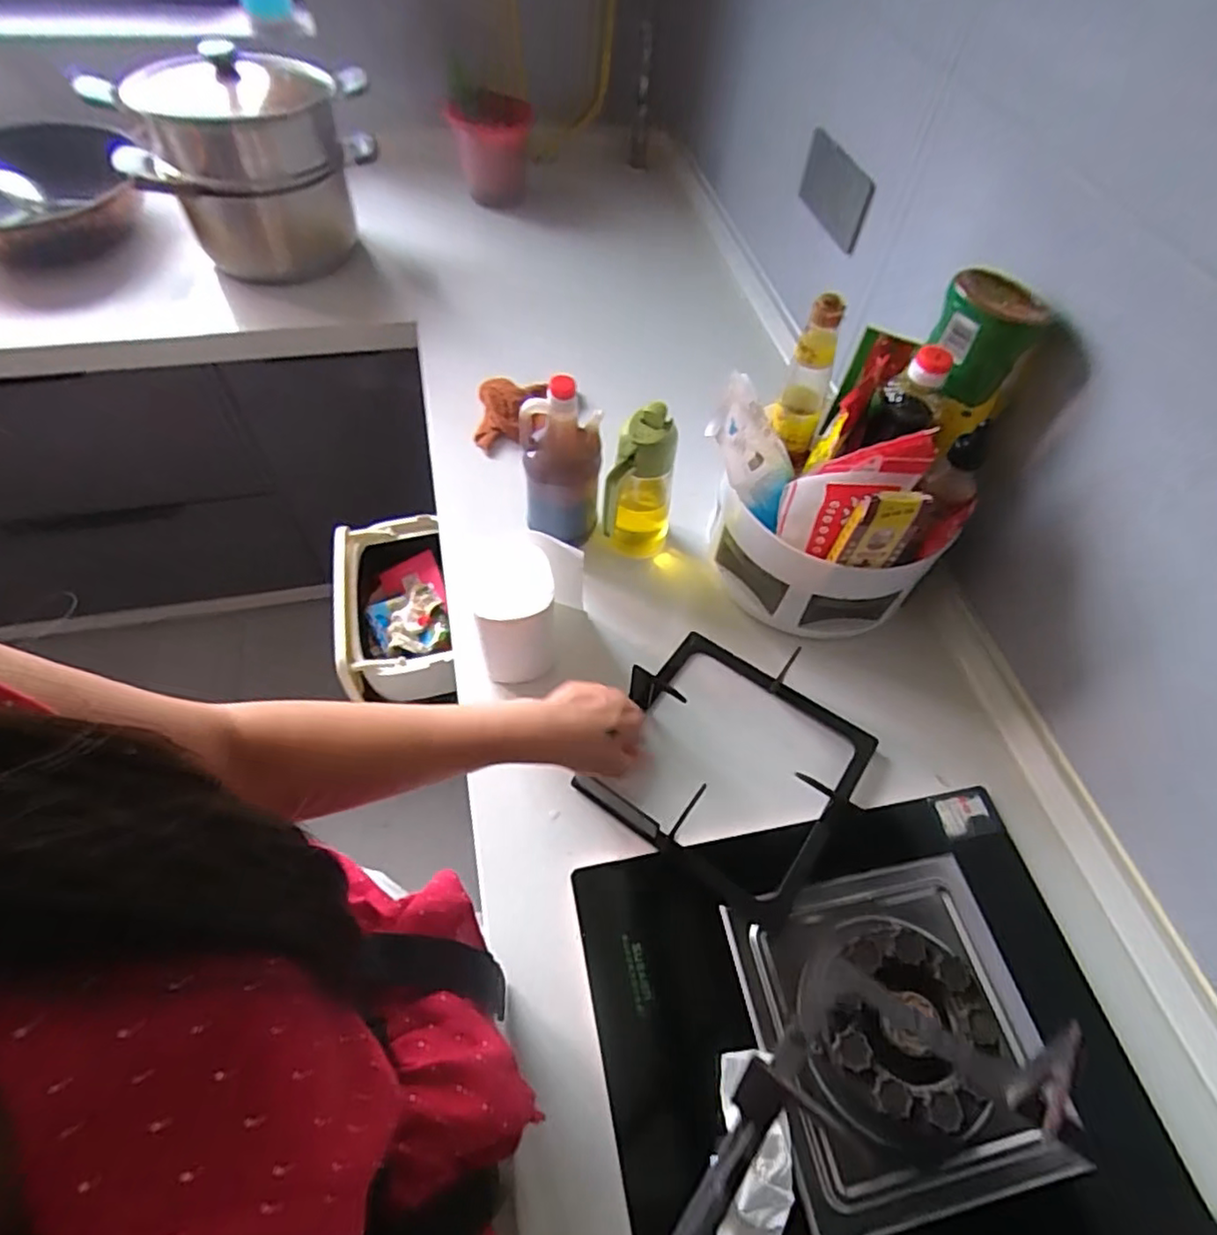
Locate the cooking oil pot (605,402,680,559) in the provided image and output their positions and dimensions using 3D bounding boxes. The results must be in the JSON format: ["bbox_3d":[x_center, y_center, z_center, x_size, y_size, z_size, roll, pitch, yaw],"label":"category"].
[{"bbox_3d":[0.038,-0.143,0.756,0.067,0.184,0.077,20,60,9],"label":"cooking oil pot"}]

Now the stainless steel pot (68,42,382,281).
[{"bbox_3d":[-0.503,-0.652,0.936,0.323,0.237,0.189,-30,65,-19],"label":"stainless steel pot"}]

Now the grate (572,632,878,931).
[{"bbox_3d":[0.124,0.134,0.651,0.234,0.069,0.238,33,63,15],"label":"grate"}]

